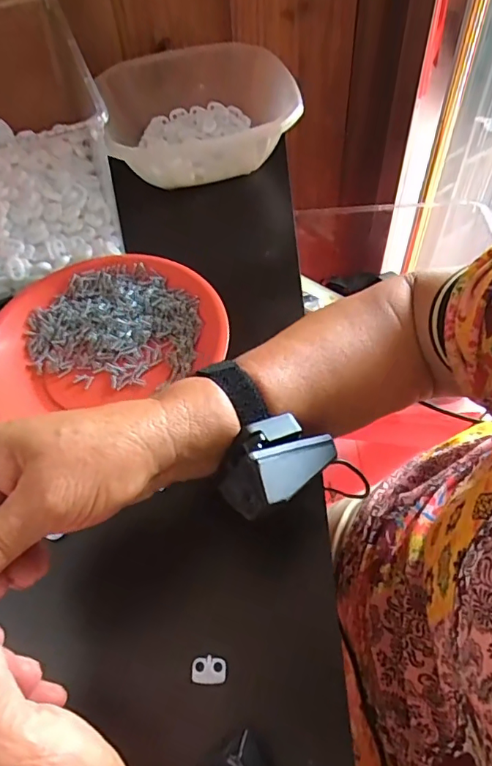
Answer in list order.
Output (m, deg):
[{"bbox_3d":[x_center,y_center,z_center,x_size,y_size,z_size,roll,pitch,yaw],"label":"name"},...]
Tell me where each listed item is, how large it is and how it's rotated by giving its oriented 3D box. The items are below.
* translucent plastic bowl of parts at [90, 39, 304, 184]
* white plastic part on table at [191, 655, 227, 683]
[{"bbox_3d":[-0.050,-0.284,0.528,0.189,0.072,0.176,-2,54,3],"label":"translucent plastic bowl of parts"},{"bbox_3d":[-0.020,0.159,0.272,0.019,0.004,0.013,-2,54,3],"label":"white plastic part on table"}]

